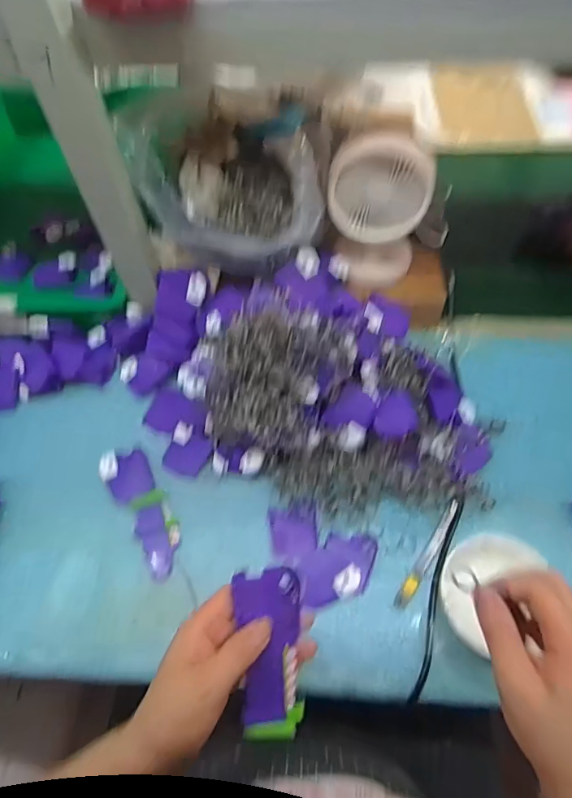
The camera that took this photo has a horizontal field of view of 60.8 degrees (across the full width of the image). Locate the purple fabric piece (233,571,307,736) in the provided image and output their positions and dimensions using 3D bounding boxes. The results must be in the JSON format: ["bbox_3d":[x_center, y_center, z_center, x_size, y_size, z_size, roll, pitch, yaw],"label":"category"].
[{"bbox_3d":[-0.012,0.189,0.363,0.046,0.010,0.117,-2,84,3],"label":"purple fabric piece"}]

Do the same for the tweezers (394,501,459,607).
[{"bbox_3d":[0.145,0.155,0.492,0.013,0.010,0.123,31,64,21],"label":"tweezers"}]

